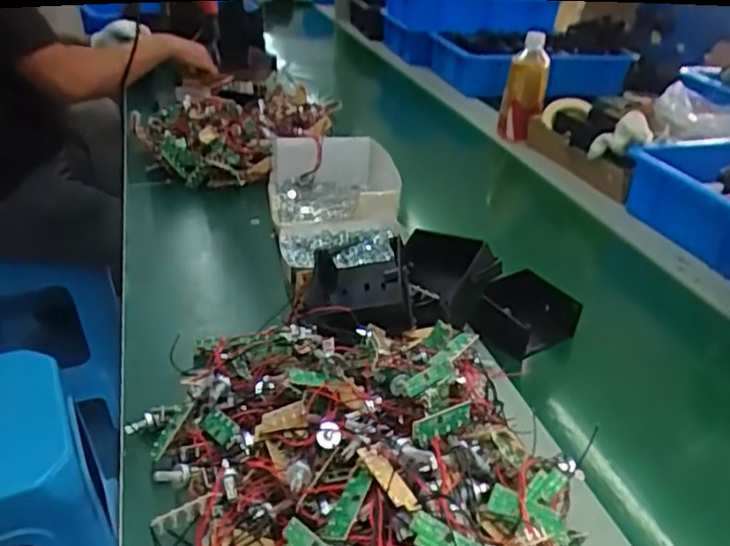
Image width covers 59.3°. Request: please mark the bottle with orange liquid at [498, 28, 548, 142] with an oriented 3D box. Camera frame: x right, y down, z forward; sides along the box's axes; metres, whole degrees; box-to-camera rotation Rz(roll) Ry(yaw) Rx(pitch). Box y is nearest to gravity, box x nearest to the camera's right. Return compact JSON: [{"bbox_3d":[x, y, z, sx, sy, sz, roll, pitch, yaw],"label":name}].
[{"bbox_3d":[0.282,-0.322,1.137,0.071,0.177,0.066,11,33,12],"label":"bottle with orange liquid"}]

